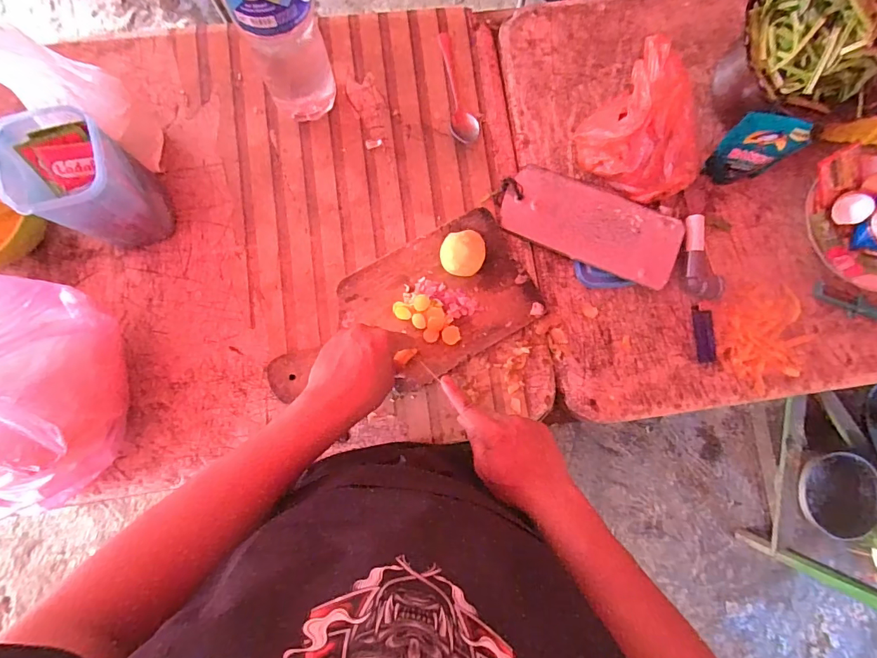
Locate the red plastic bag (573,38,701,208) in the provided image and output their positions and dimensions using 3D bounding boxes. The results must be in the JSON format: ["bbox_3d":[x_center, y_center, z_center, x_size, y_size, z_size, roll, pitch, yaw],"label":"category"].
[{"bbox_3d":[0.267,-0.239,0.535,0.156,0.118,0.117,40,83,3],"label":"red plastic bag"}]

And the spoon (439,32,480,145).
[{"bbox_3d":[0.020,-0.333,0.604,0.037,0.009,0.164,-16,85,-6],"label":"spoon"}]

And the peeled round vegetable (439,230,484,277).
[{"bbox_3d":[0.030,-0.092,0.546,0.053,0.037,0.052,0,83,-4],"label":"peeled round vegetable"}]

